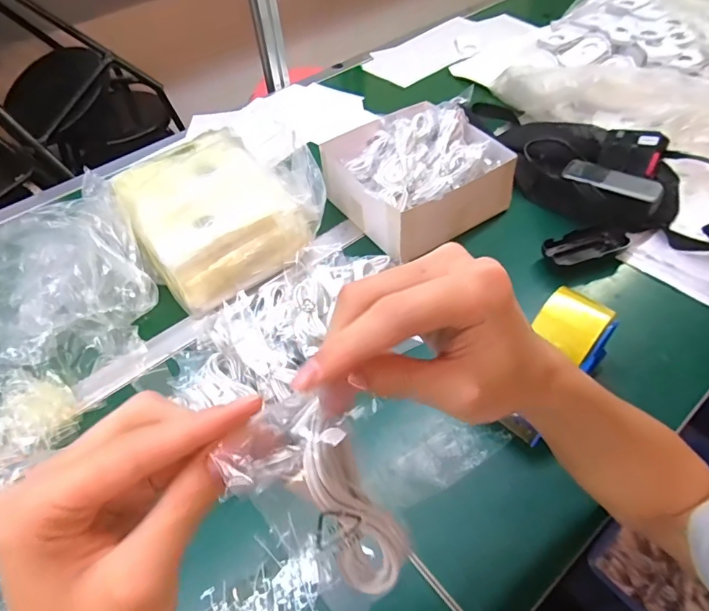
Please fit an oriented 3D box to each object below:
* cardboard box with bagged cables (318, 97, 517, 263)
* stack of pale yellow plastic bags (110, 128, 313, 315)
[{"bbox_3d":[0.087,-0.197,0.682,0.204,0.102,0.203,-29,53,-18],"label":"cardboard box with bagged cables"},{"bbox_3d":[-0.200,-0.128,0.644,0.187,0.114,0.228,-31,54,-19],"label":"stack of pale yellow plastic bags"}]

